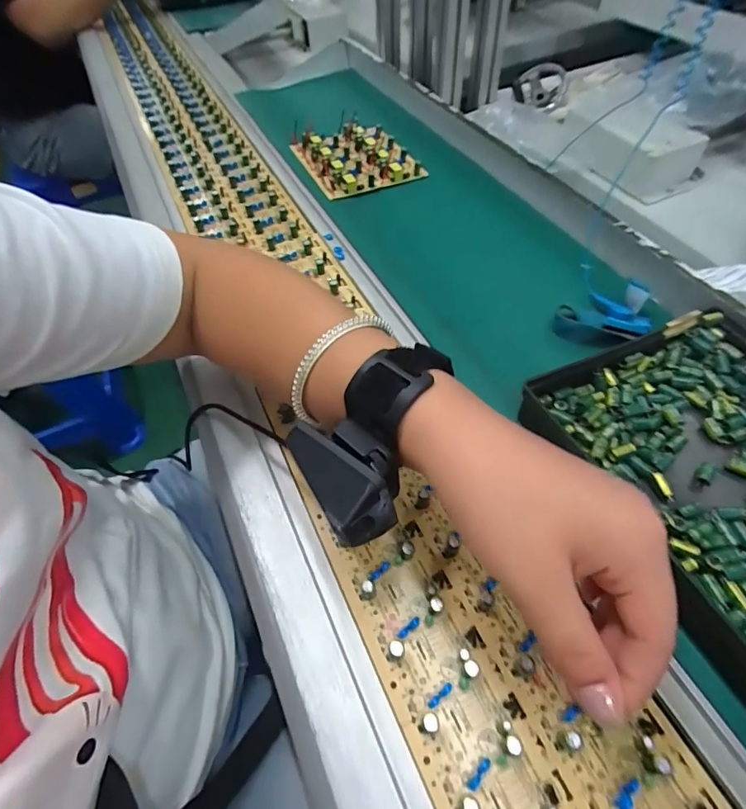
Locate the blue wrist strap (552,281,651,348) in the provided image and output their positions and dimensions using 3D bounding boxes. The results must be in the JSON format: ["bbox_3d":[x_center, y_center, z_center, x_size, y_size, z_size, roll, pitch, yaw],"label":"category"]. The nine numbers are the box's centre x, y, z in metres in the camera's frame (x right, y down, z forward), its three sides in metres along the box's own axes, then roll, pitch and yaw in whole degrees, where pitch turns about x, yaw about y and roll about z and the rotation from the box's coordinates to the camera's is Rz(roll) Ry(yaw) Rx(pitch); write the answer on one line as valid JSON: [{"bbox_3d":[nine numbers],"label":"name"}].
[{"bbox_3d":[0.180,-0.071,0.364,0.065,0.031,0.051,19,58,16],"label":"blue wrist strap"}]

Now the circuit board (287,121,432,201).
[{"bbox_3d":[-0.021,-0.291,0.542,0.109,0.016,0.143,-21,56,-12],"label":"circuit board"}]

